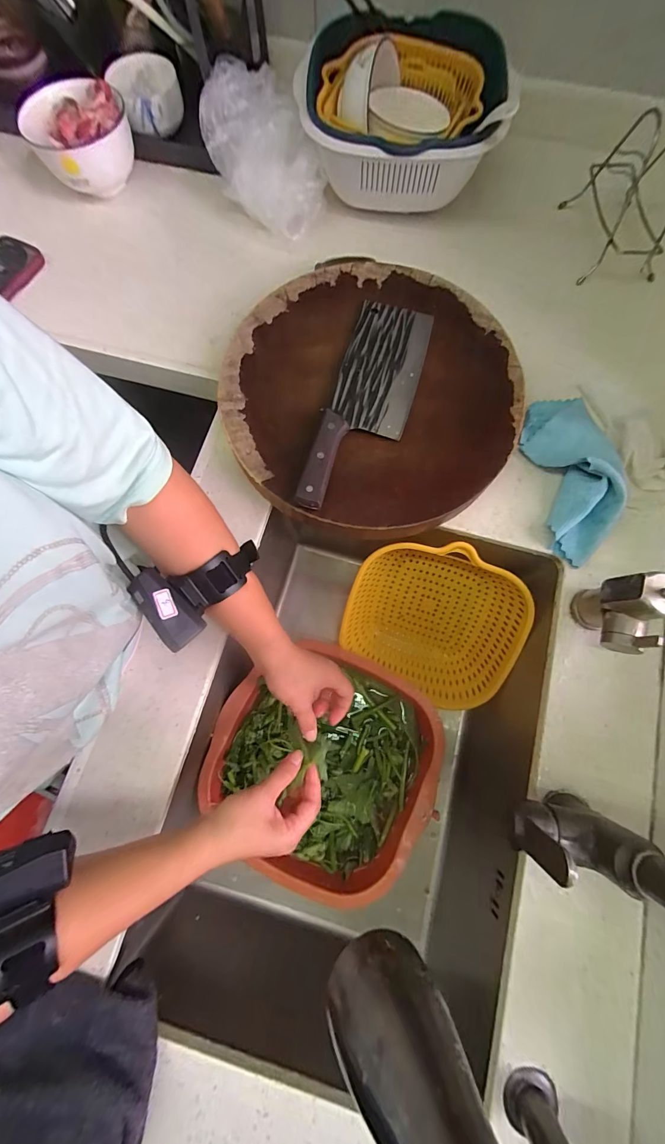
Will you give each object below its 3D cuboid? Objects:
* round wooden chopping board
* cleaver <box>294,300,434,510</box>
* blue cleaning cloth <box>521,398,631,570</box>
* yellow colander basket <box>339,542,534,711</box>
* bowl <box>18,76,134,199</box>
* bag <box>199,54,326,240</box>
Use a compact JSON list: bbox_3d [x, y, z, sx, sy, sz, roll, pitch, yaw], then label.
[{"bbox_3d":[0.046,-0.224,0.459,0.344,0.062,0.365,0,79,1],"label":"round wooden chopping board"},{"bbox_3d":[0.042,-0.200,0.434,0.095,0.027,0.291,17,79,4],"label":"cleaver"},{"bbox_3d":[0.289,-0.122,0.437,0.092,0.059,0.213,-9,76,-2],"label":"blue cleaning cloth"},{"bbox_3d":[0.144,0.072,0.553,0.239,0.095,0.252,22,113,7],"label":"yellow colander basket"},{"bbox_3d":[-0.365,-0.631,0.555,0.136,0.084,0.131,0,76,0],"label":"bowl"},{"bbox_3d":[-0.088,-0.580,0.513,0.163,0.103,0.107,41,80,10],"label":"bag"}]

